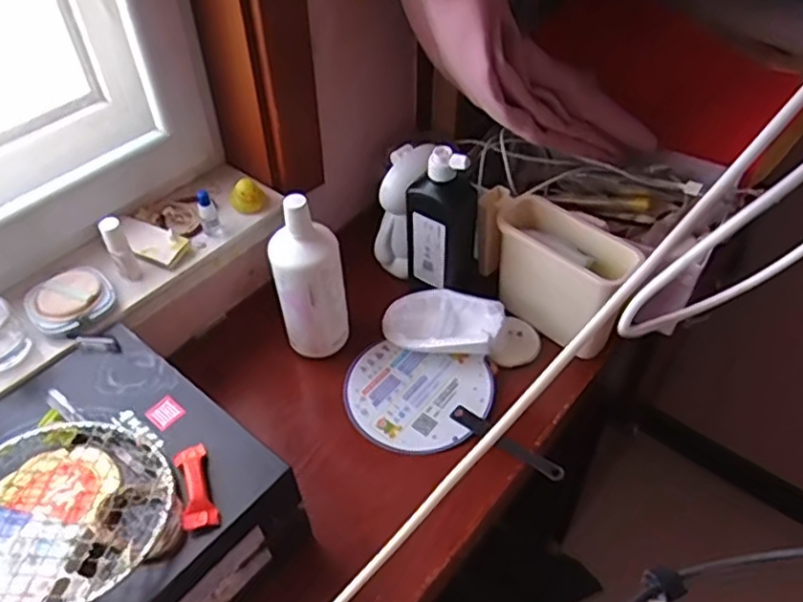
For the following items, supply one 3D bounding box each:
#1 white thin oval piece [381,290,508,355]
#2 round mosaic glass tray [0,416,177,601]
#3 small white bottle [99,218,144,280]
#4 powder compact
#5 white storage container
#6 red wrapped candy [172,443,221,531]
[{"bbox_3d":[0.043,0.026,0.731,0.138,0.025,0.076,4,53,31],"label":"white thin oval piece"},{"bbox_3d":[-0.247,0.151,0.472,0.157,0.030,0.151,0,47,0],"label":"round mosaic glass tray"},{"bbox_3d":[-0.273,-0.052,0.634,0.019,0.062,0.017,-25,52,-22],"label":"small white bottle"},{"bbox_3d":[-0.314,0.000,0.624,0.074,0.022,0.068,0,47,0],"label":"powder compact"},{"bbox_3d":[0.169,-0.023,0.717,0.079,0.127,0.151,-34,55,-27],"label":"white storage container"},{"bbox_3d":[-0.156,0.140,0.497,0.024,0.015,0.069,-16,49,-15],"label":"red wrapped candy"}]

